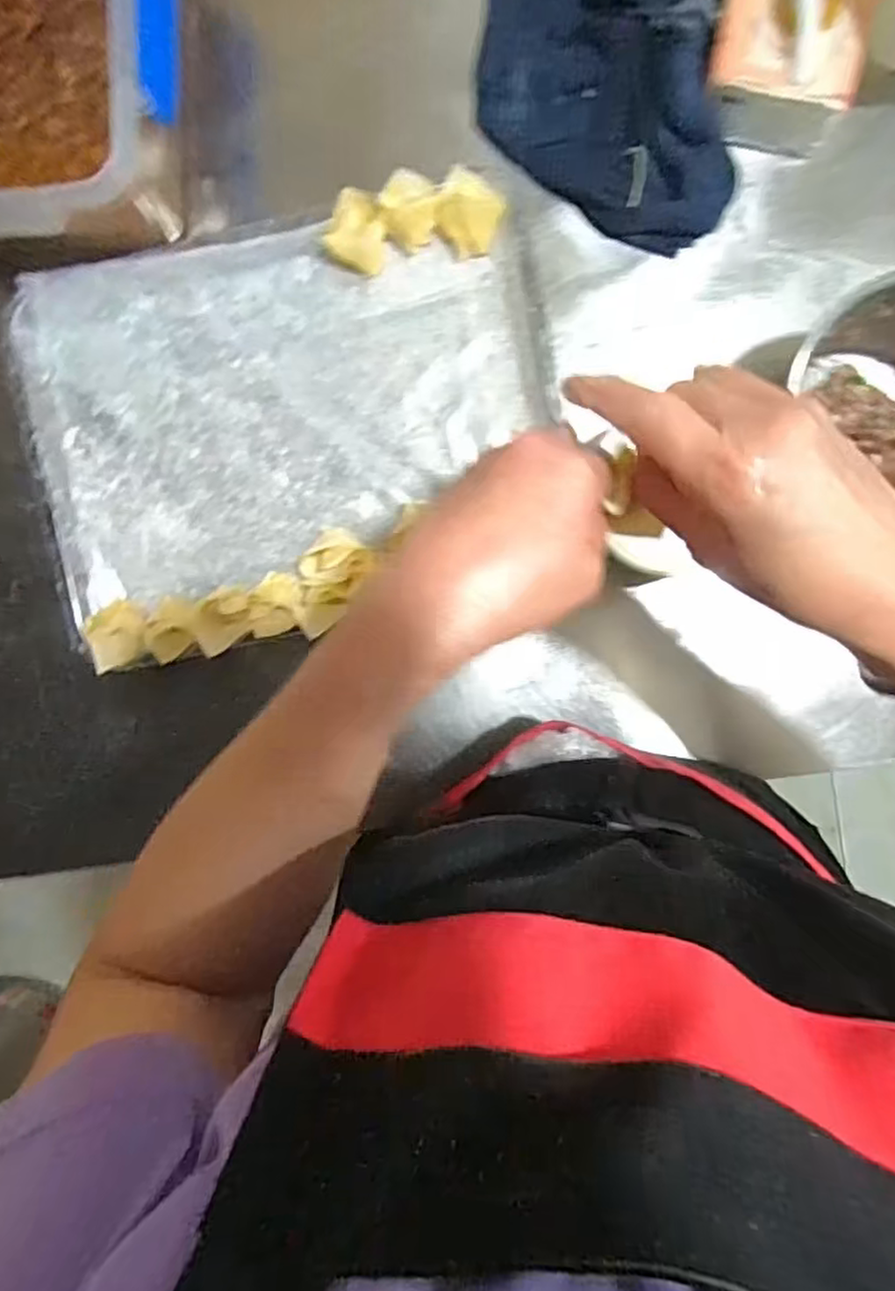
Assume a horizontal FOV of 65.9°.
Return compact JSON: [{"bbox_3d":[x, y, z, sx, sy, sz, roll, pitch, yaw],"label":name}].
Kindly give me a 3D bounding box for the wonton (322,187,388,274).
[{"bbox_3d":[-0.061,-0.284,0.477,0.036,0.029,0.040,22,95,2],"label":"wonton"}]

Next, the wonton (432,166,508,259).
[{"bbox_3d":[0.015,-0.293,0.473,0.042,0.024,0.040,29,96,1],"label":"wonton"}]

